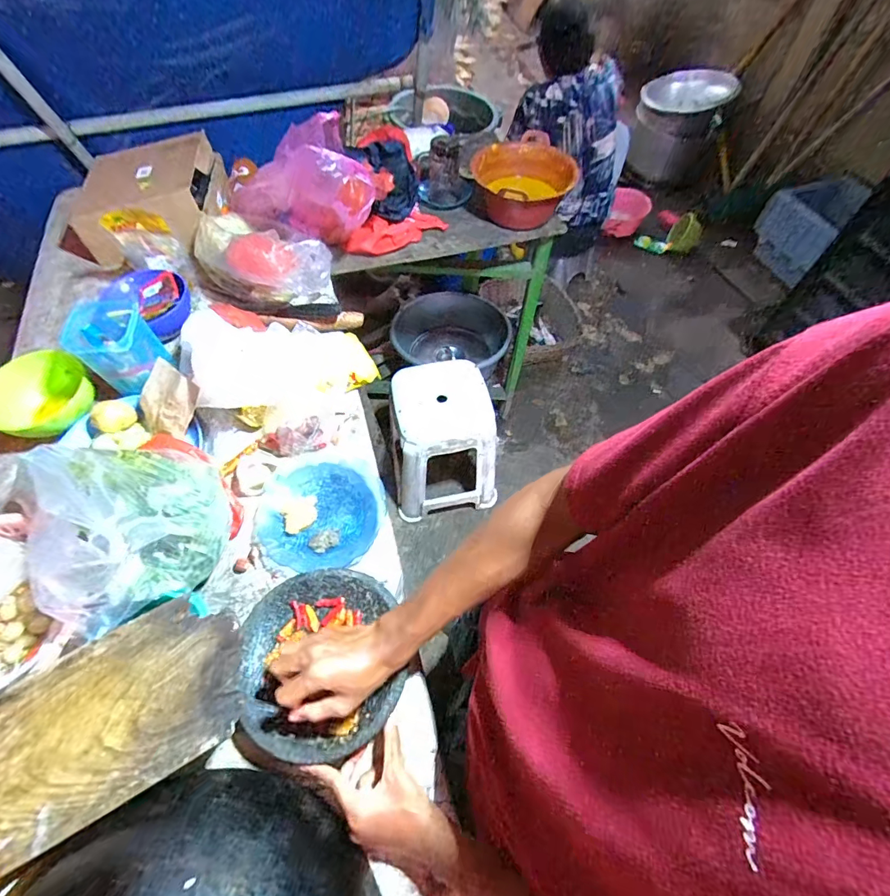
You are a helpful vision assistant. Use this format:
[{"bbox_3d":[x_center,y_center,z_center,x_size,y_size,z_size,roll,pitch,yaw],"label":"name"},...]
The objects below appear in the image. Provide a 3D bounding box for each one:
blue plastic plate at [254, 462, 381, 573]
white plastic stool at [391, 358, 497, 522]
[{"bbox_3d":[-0.192,0.102,0.684,0.182,0.023,0.170,0,59,0],"label":"blue plastic plate"},{"bbox_3d":[-0.016,-0.009,1.482,0.322,0.485,0.303,-9,59,-6],"label":"white plastic stool"}]

